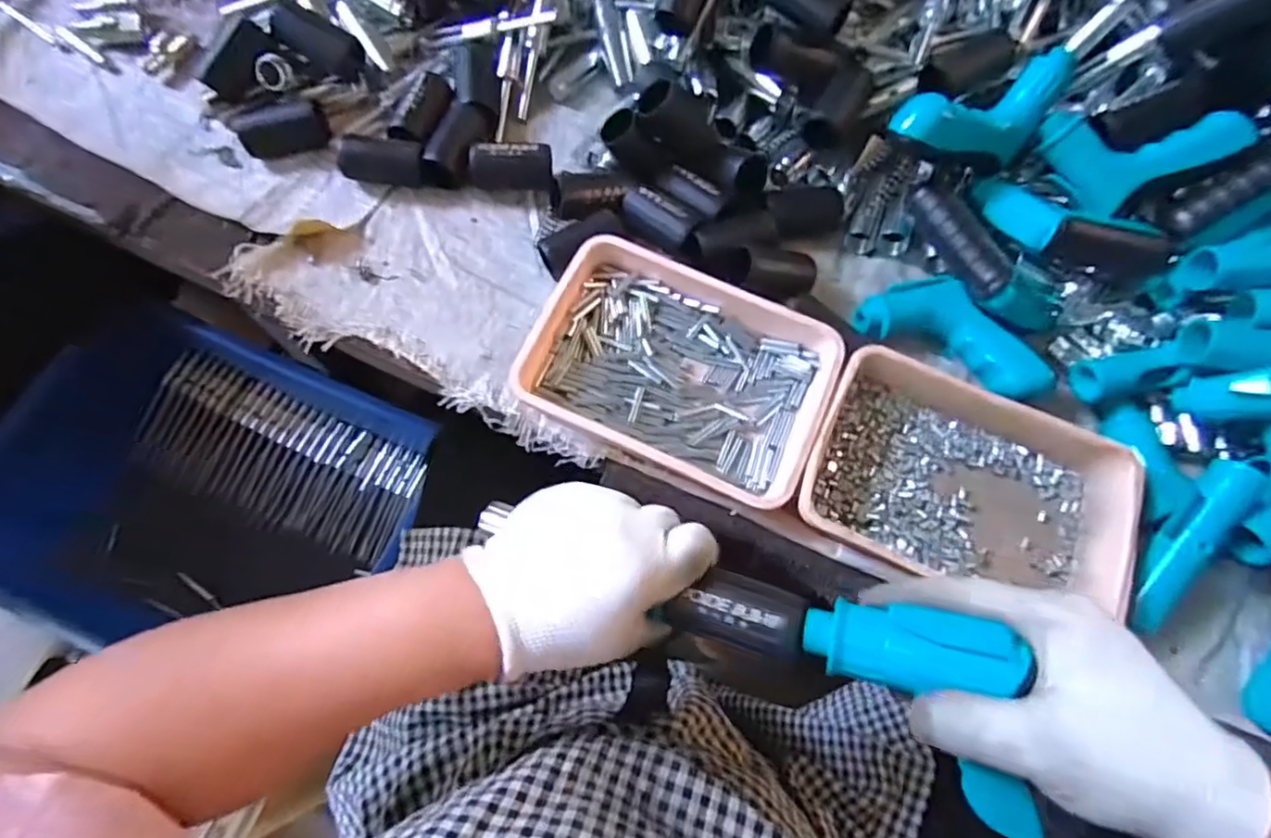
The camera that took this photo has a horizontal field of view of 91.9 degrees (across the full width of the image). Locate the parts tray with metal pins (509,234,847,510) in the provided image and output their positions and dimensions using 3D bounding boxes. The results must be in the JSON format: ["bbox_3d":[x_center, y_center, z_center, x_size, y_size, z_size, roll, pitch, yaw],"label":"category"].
[{"bbox_3d":[0.032,-0.035,0.429,0.197,0.038,0.137,25,72,7],"label":"parts tray with metal pins"}]

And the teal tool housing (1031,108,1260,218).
[{"bbox_3d":[0.366,-0.187,0.440,0.134,0.043,0.060,-2,70,13],"label":"teal tool housing"}]

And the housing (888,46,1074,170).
[{"bbox_3d":[0.246,-0.216,0.441,0.141,0.035,0.051,-19,73,-8],"label":"housing"}]

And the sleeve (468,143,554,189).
[{"bbox_3d":[-0.096,-0.198,0.486,0.065,0.035,0.036,6,71,0],"label":"sleeve"}]

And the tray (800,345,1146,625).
[{"bbox_3d":[0.217,0.045,0.410,0.203,0.044,0.142,20,72,5],"label":"tray"}]

